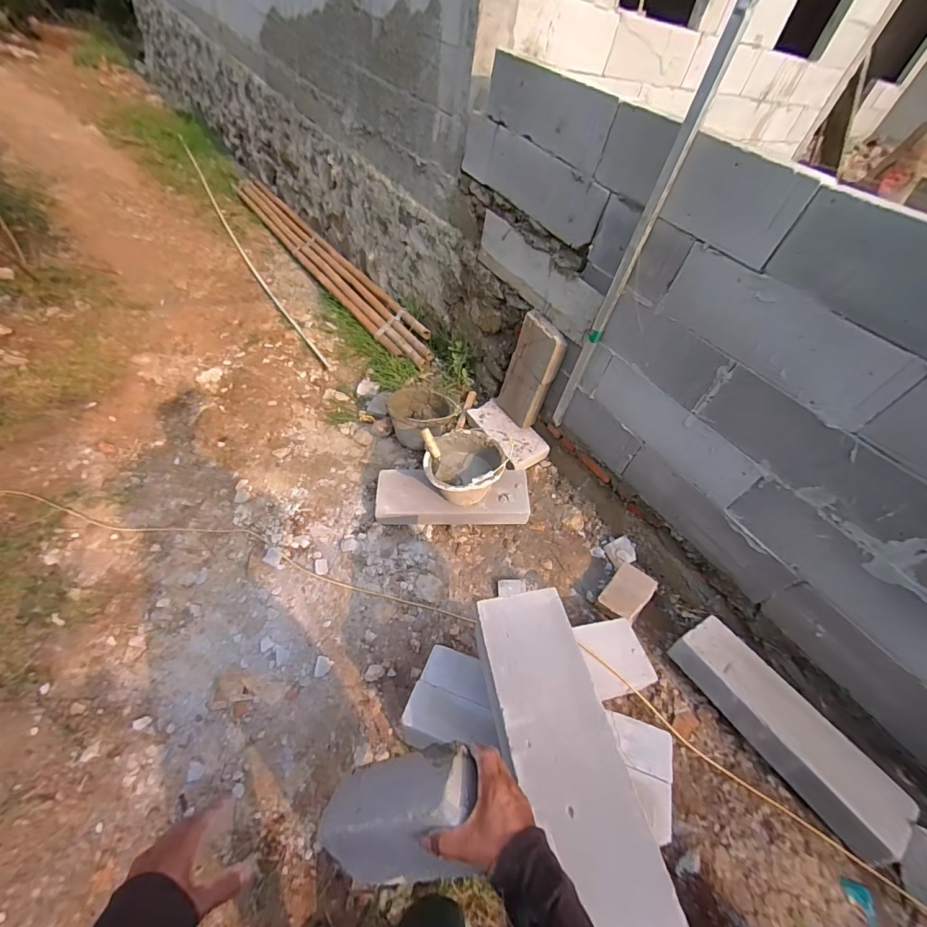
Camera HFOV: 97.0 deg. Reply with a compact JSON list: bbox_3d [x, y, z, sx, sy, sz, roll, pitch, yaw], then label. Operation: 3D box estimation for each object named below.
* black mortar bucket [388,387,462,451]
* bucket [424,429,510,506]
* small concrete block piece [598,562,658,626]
[{"bbox_3d":[-0.185,-0.209,1.846,0.275,0.195,0.295,6,49,-7],"label":"black mortar bucket"},{"bbox_3d":[0.001,0.035,1.508,0.269,0.194,0.247,3,50,-3],"label":"bucket"},{"bbox_3d":[0.588,0.468,1.468,0.146,0.067,0.206,23,51,39],"label":"small concrete block piece"}]

